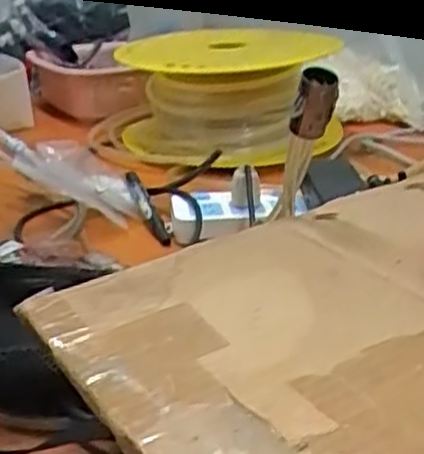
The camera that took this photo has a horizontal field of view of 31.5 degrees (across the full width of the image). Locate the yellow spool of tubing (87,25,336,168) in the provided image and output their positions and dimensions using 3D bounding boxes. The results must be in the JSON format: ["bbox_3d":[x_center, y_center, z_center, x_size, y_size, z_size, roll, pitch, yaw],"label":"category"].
[{"bbox_3d":[0.005,-0.170,0.942,0.296,0.152,0.245,1,22,-3],"label":"yellow spool of tubing"}]

